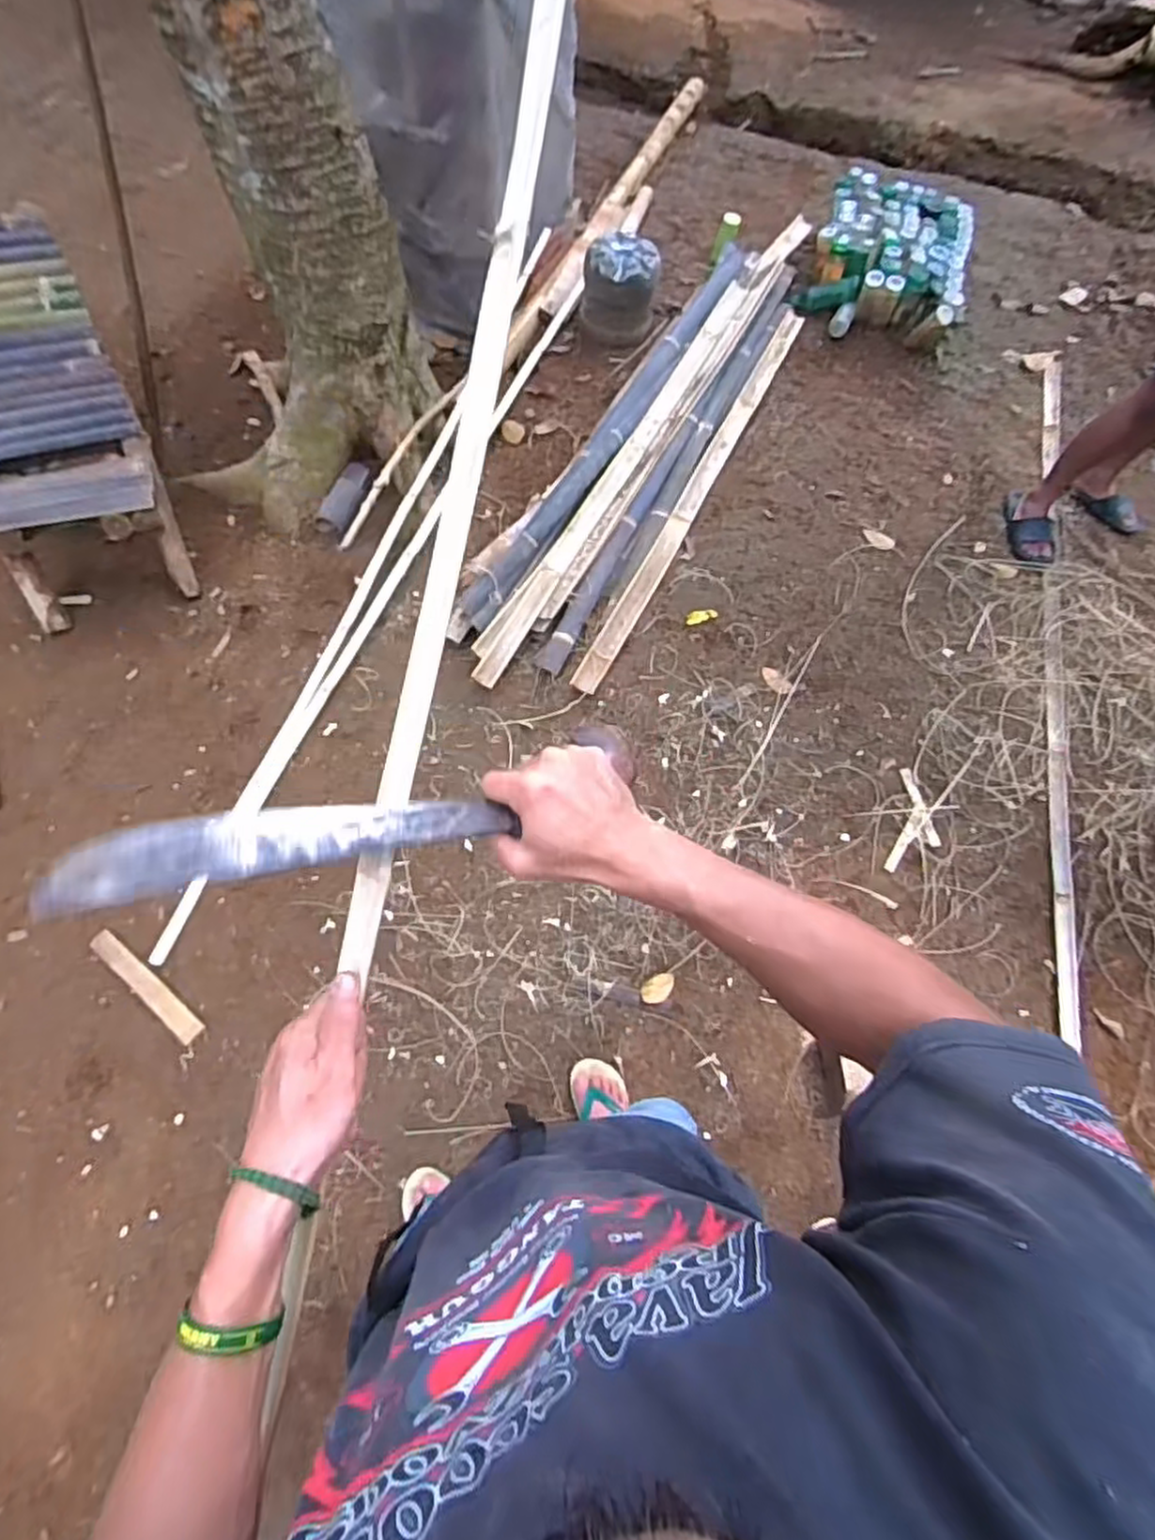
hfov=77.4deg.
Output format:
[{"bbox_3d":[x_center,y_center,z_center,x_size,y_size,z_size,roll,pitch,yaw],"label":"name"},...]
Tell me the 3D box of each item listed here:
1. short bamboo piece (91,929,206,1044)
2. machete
[{"bbox_3d":[-0.905,0.449,1.514,0.327,0.017,0.050,36,69,14],"label":"short bamboo piece"},{"bbox_3d":[-0.111,0.022,0.464,0.382,0.017,0.062,-12,63,-37],"label":"machete"}]

